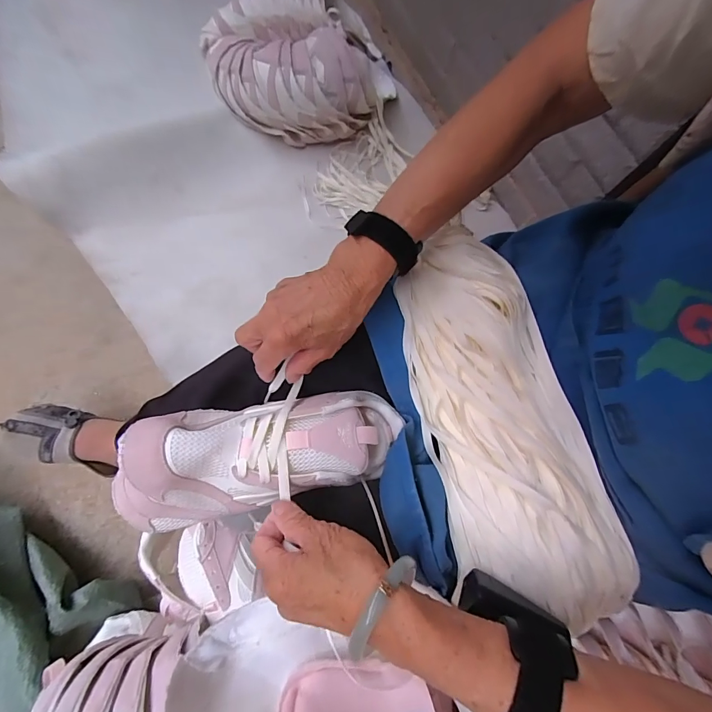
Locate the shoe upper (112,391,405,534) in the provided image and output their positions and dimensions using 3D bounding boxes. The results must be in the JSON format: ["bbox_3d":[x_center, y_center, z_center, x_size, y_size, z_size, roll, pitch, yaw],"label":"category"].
[{"bbox_3d":[-0.082,0.085,0.345,0.255,0.071,0.092,-10,77,-12],"label":"shoe upper"}]

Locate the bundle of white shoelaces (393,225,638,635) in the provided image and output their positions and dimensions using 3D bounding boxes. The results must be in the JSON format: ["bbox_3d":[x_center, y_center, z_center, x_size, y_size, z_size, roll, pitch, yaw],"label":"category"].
[{"bbox_3d":[0.120,0.054,0.338,0.124,0.048,0.329,-16,78,-6],"label":"bundle of white shoelaces"}]

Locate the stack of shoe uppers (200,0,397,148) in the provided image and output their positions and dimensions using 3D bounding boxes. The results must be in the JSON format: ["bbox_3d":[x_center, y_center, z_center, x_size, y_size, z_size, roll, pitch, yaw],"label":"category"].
[{"bbox_3d":[-0.118,-0.594,0.794,0.364,0.169,0.298,23,75,2],"label":"stack of shoe uppers"}]

